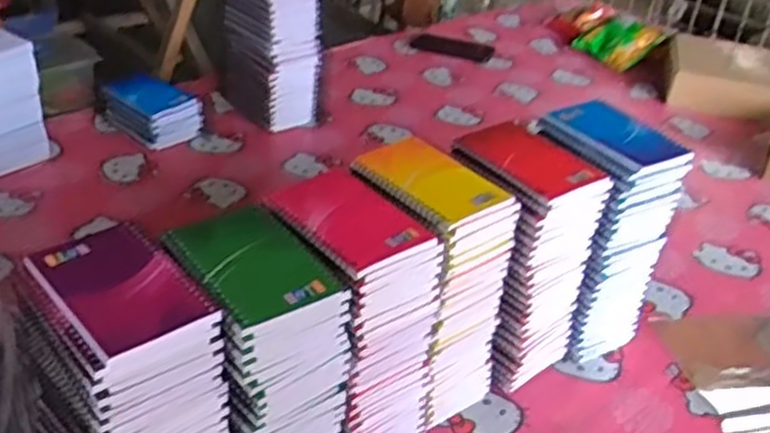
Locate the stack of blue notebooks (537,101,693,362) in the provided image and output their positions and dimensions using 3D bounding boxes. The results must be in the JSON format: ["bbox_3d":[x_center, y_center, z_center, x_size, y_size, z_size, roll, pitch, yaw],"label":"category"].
[{"bbox_3d":[0.225,0.021,0.847,0.107,0.256,0.128,-13,36,-25],"label":"stack of blue notebooks"}]

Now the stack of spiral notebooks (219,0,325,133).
[{"bbox_3d":[-0.180,-0.285,1.247,0.099,0.287,0.155,-23,41,-35],"label":"stack of spiral notebooks"}]

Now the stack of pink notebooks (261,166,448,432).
[{"bbox_3d":[-0.033,0.099,0.702,0.098,0.245,0.130,-23,41,-35],"label":"stack of pink notebooks"}]

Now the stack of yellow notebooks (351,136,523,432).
[{"bbox_3d":[0.033,0.069,0.758,0.100,0.249,0.131,-25,43,-37],"label":"stack of yellow notebooks"}]

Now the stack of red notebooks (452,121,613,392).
[{"bbox_3d":[0.134,0.042,0.807,0.111,0.249,0.125,-14,37,-26],"label":"stack of red notebooks"}]

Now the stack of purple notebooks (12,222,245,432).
[{"bbox_3d":[-0.186,0.152,0.596,0.098,0.254,0.133,-25,42,-37],"label":"stack of purple notebooks"}]

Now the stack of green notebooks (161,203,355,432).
[{"bbox_3d":[-0.101,0.131,0.641,0.099,0.248,0.125,-21,40,-33],"label":"stack of green notebooks"}]

